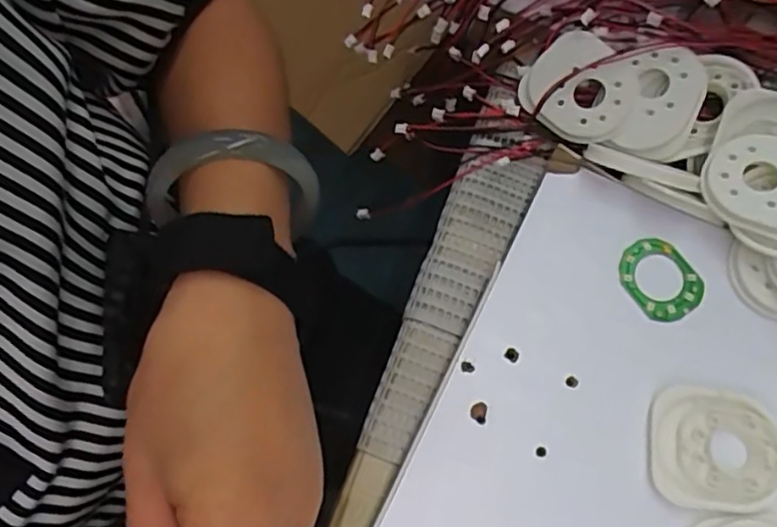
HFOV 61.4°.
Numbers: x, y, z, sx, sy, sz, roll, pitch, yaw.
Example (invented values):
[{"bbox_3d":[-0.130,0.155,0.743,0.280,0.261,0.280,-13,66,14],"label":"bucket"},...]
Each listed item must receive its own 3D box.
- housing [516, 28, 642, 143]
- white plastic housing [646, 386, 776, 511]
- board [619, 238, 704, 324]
[{"bbox_3d":[0.097,-0.090,0.332,0.058,0.011,0.050,37,99,19],"label":"housing"},{"bbox_3d":[0.139,0.078,0.275,0.055,0.004,0.048,10,74,4],"label":"white plastic housing"},{"bbox_3d":[0.124,0.007,0.299,0.030,0.004,0.039,-40,77,-10],"label":"board"}]

